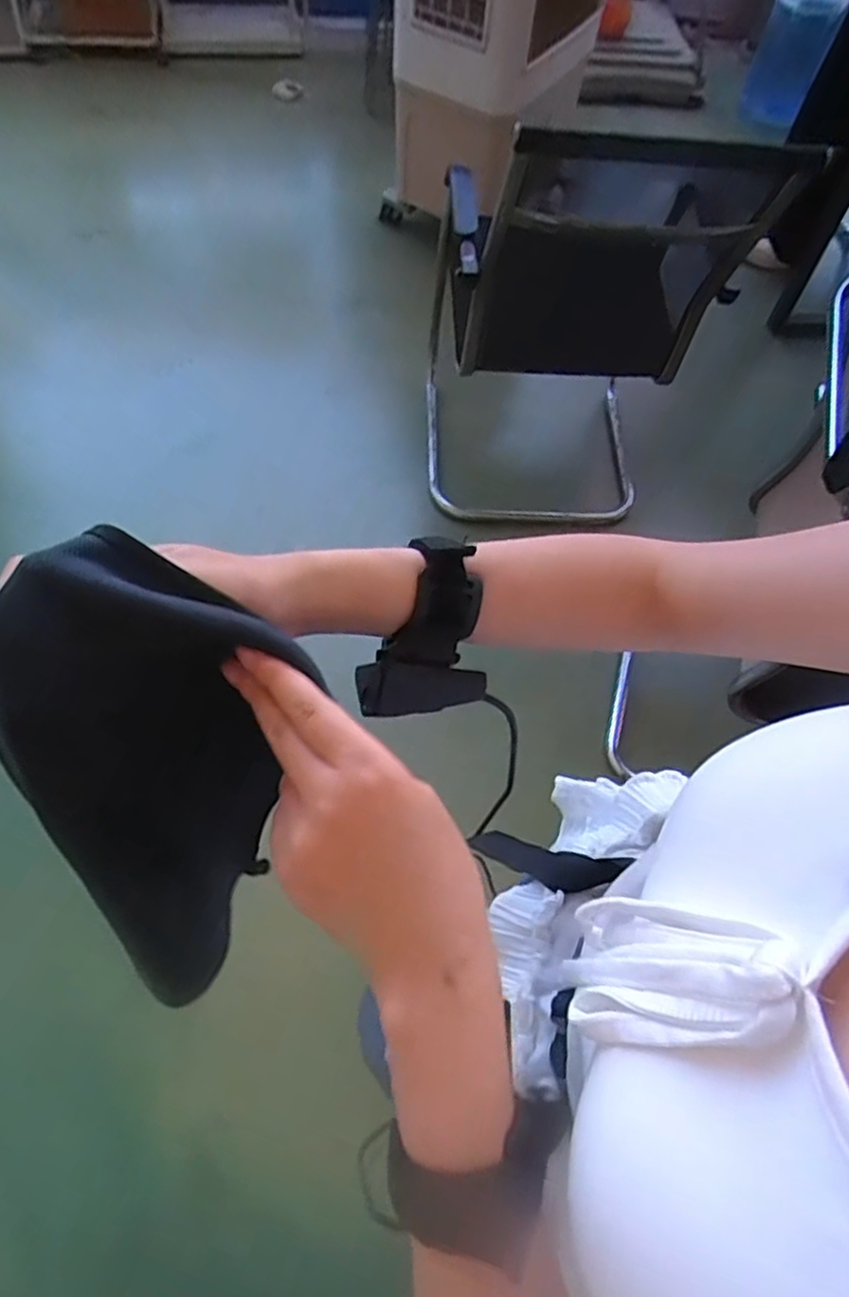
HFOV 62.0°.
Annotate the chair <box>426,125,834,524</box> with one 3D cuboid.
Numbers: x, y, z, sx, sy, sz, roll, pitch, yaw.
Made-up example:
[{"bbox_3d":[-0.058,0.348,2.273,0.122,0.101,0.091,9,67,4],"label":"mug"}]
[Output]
[{"bbox_3d":[0.273,-0.682,1.450,0.475,0.883,0.497,0,62,-3],"label":"chair"}]

